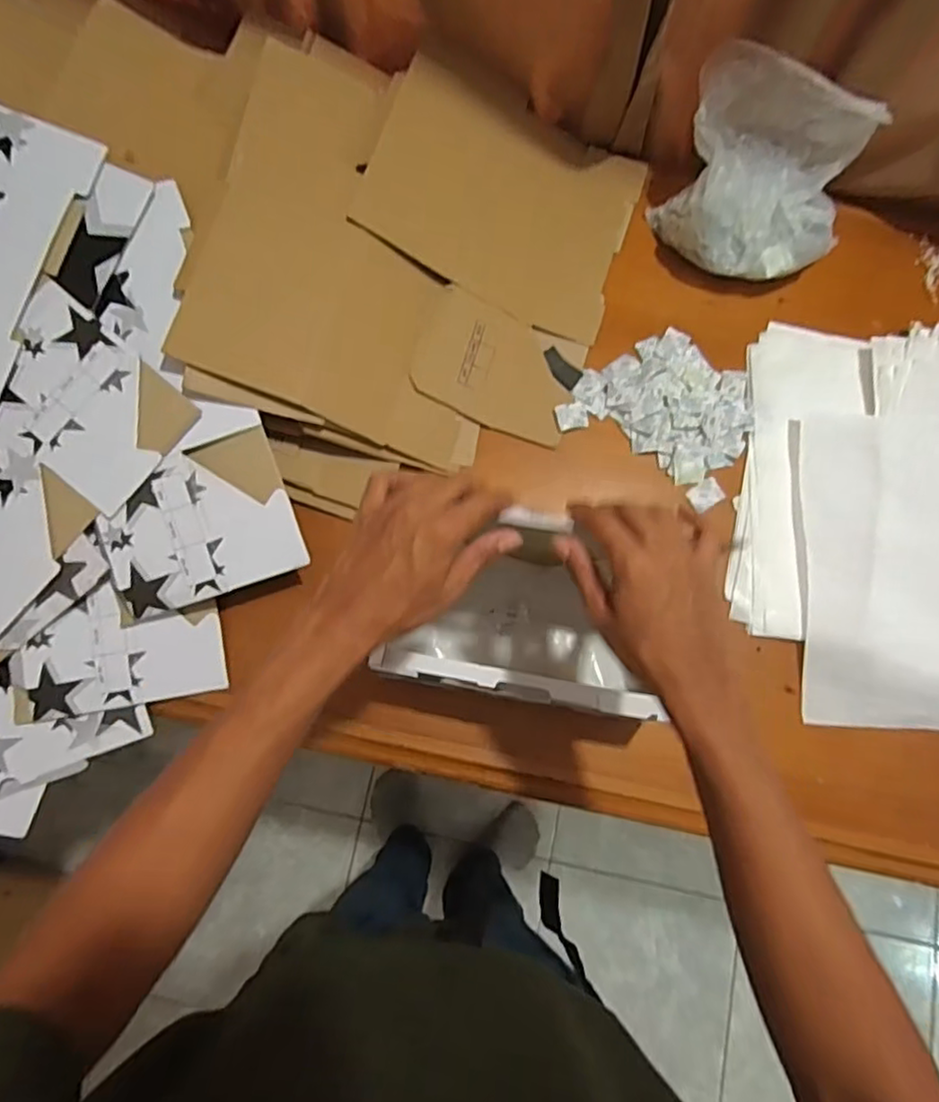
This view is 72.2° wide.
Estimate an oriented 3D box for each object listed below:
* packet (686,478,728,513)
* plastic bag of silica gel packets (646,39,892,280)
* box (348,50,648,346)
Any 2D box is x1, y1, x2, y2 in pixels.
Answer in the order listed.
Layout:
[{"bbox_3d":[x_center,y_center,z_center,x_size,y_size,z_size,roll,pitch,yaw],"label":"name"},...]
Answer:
[{"bbox_3d":[0.266,-0.063,0.724,0.038,0.004,0.028,-32,80,-8],"label":"packet"},{"bbox_3d":[0.325,-0.408,0.708,0.213,0.150,0.156,24,78,4],"label":"plastic bag of silica gel packets"},{"bbox_3d":[0.042,-0.409,0.747,0.296,0.021,0.250,21,78,-16],"label":"box"}]

